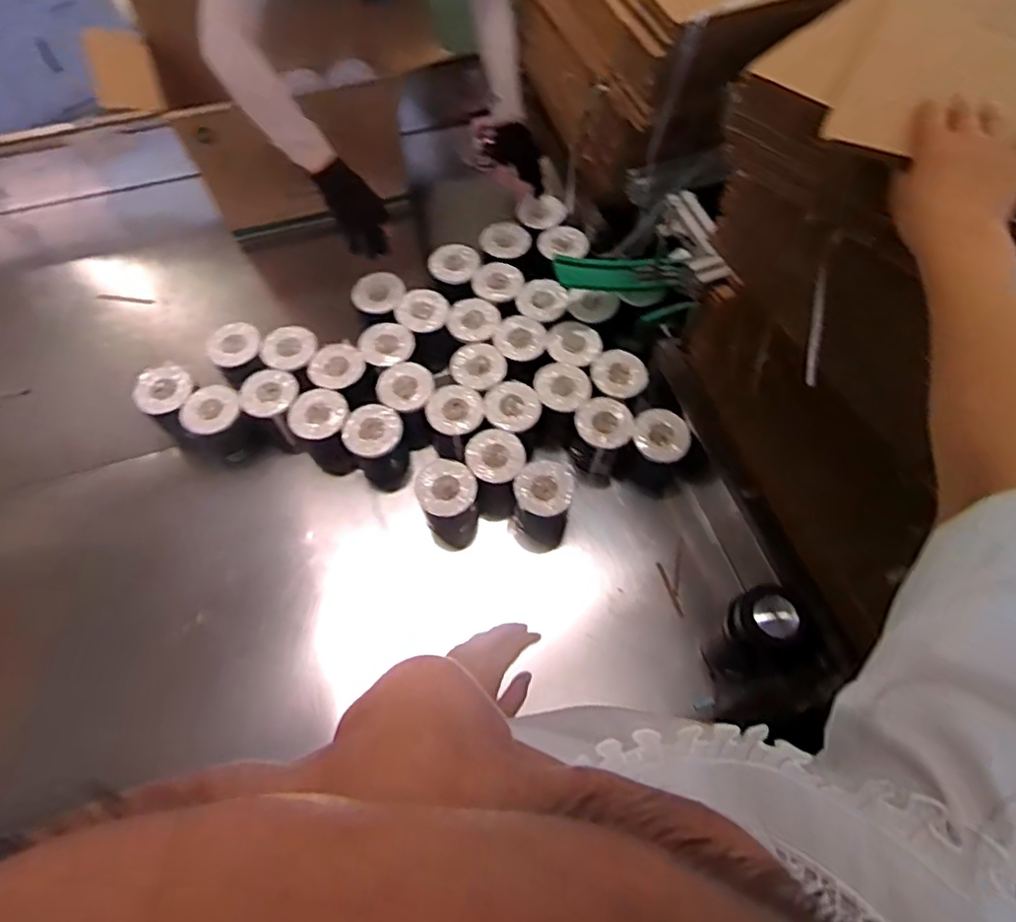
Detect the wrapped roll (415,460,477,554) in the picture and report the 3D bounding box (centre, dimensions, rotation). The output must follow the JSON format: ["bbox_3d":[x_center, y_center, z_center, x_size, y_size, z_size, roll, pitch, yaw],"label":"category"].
[{"bbox_3d":[-0.103,0.076,1.066,0.100,0.129,0.109,0,64,-2],"label":"wrapped roll"}]

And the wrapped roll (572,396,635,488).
[{"bbox_3d":[0.163,-0.031,1.133,0.095,0.176,0.090,1,64,-2],"label":"wrapped roll"}]

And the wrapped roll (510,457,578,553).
[{"bbox_3d":[0.057,0.083,1.085,0.095,0.191,0.091,1,64,-2],"label":"wrapped roll"}]

